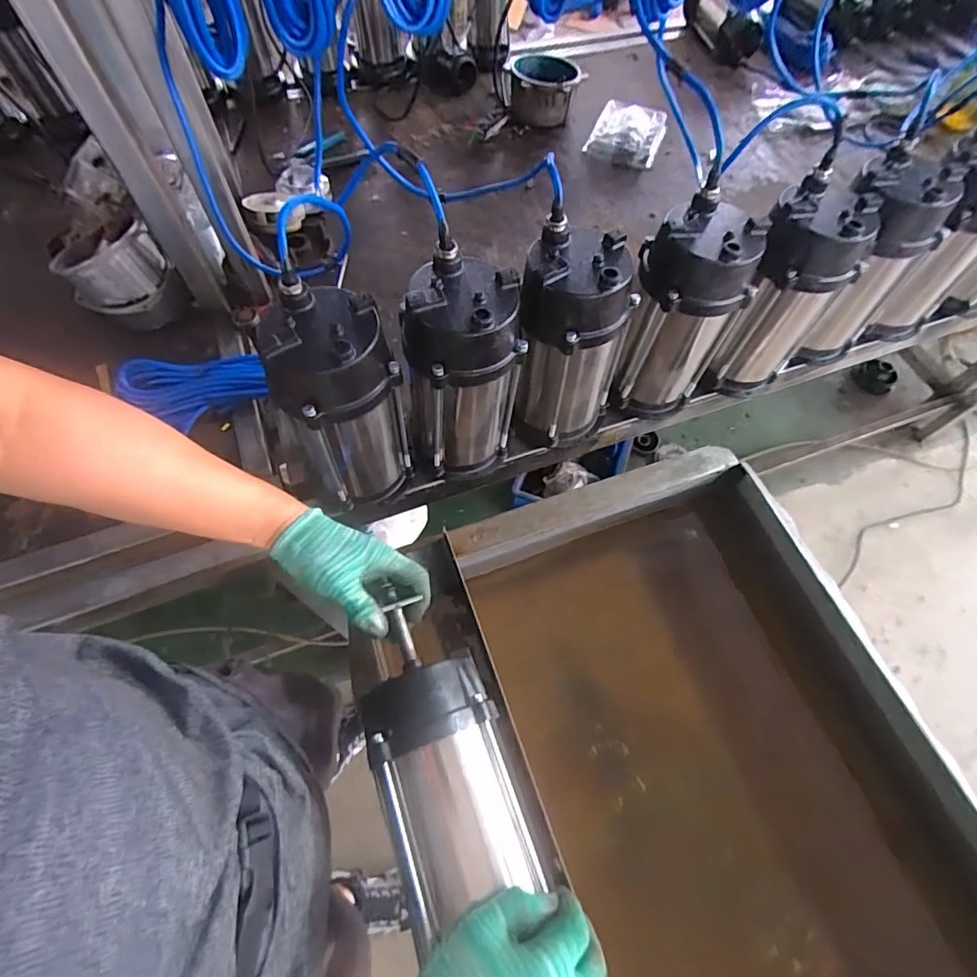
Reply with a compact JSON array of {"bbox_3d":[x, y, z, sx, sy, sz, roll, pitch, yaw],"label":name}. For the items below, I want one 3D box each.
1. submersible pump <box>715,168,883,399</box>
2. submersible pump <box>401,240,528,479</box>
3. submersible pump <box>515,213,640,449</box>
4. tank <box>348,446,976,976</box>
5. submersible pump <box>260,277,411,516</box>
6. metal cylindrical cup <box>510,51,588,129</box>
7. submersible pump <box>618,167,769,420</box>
[{"bbox_3d":[0.379,-0.243,0.669,0.119,0.253,0.101,34,67,15],"label":"submersible pump"},{"bbox_3d":[-0.030,-0.125,0.593,0.128,0.255,0.110,-6,63,-5],"label":"submersible pump"},{"bbox_3d":[0.098,-0.166,0.628,0.127,0.267,0.113,20,64,9],"label":"submersible pump"},{"bbox_3d":[0.224,0.375,0.612,0.611,0.224,0.744,-20,64,-11],"label":"tank"},{"bbox_3d":[-0.157,-0.088,0.569,0.122,0.256,0.113,-11,64,-7],"label":"submersible pump"},{"bbox_3d":[0.119,-0.863,1.077,0.149,0.093,0.161,1,63,-1],"label":"metal cylindrical cup"},{"bbox_3d":[0.235,-0.209,0.635,0.126,0.248,0.110,25,65,11],"label":"submersible pump"}]

